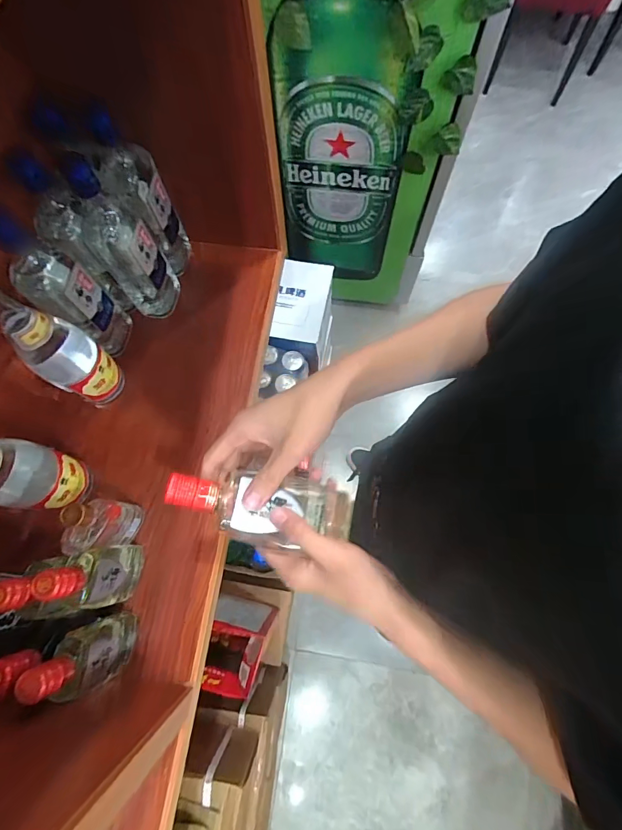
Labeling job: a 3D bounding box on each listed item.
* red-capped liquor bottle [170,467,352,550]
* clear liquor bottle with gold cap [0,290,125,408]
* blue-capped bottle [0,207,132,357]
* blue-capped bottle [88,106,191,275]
[{"bbox_3d":[-0.043,0.081,0.343,0.155,0.031,0.057,9,73,-11],"label":"red-capped liquor bottle"},{"bbox_3d":[-0.306,-0.087,0.449,0.068,0.267,0.070,32,76,11],"label":"clear liquor bottle with gold cap"},{"bbox_3d":[-0.301,-0.149,0.498,0.078,0.224,0.074,0,73,2],"label":"blue-capped bottle"},{"bbox_3d":[-0.217,-0.282,0.538,0.050,0.232,0.084,24,75,9],"label":"blue-capped bottle"}]

